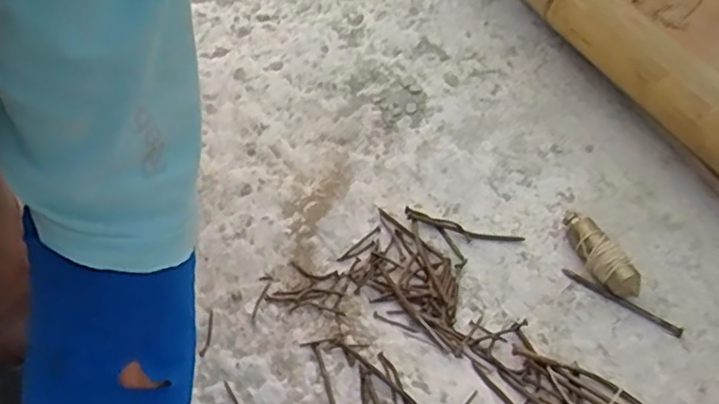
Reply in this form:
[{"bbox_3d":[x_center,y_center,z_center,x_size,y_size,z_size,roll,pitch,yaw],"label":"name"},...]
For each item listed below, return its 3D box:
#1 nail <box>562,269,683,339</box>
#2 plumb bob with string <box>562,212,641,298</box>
[{"bbox_3d":[0.203,0.077,0.494,0.095,0.006,0.008,31,61,23],"label":"nail"},{"bbox_3d":[0.188,0.042,0.505,0.022,0.031,0.081,-23,56,-13],"label":"plumb bob with string"}]

